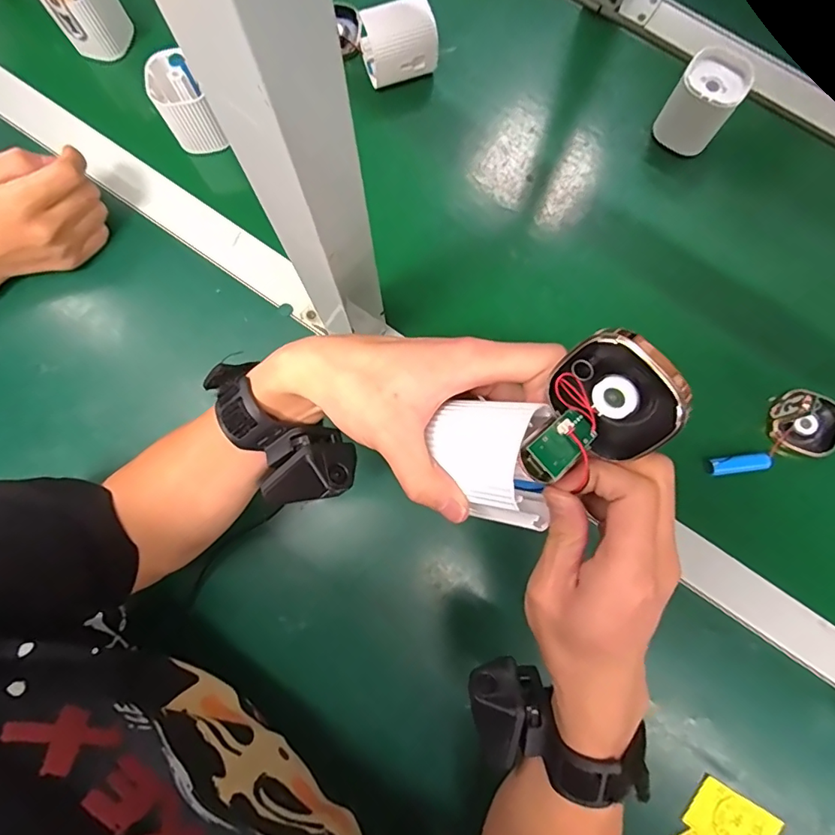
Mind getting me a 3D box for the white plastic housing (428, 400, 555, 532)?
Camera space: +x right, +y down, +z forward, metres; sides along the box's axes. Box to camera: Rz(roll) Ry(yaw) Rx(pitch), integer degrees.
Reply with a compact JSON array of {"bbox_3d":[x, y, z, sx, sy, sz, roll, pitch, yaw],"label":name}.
[{"bbox_3d":[0.034,0.020,0.237,0.061,0.039,0.052,11,80,1],"label":"white plastic housing"}]

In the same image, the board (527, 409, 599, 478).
[{"bbox_3d":[0.064,0.010,0.220,0.036,0.006,0.017,-32,81,-36],"label":"board"}]

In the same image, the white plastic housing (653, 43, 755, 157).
[{"bbox_3d":[0.261,-0.289,0.463,0.057,0.061,0.057,38,81,6],"label":"white plastic housing"}]

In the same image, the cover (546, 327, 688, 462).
[{"bbox_3d":[0.086,-0.009,0.216,0.053,0.050,0.019,47,39,8],"label":"cover"}]

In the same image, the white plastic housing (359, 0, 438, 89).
[{"bbox_3d":[-0.017,-0.352,0.480,0.067,0.059,0.047,-13,80,-3],"label":"white plastic housing"}]

